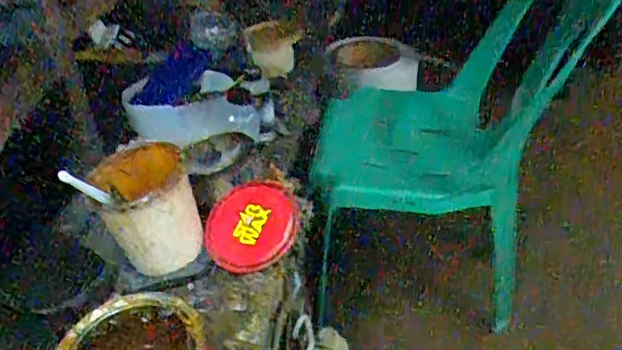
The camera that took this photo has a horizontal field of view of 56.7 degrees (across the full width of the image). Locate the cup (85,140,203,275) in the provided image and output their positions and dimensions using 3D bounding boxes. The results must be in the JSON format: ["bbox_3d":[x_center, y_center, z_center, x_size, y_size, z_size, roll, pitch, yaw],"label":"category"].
[{"bbox_3d":[-0.156,0.025,0.545,0.087,0.103,0.089,-1,37,0],"label":"cup"}]

